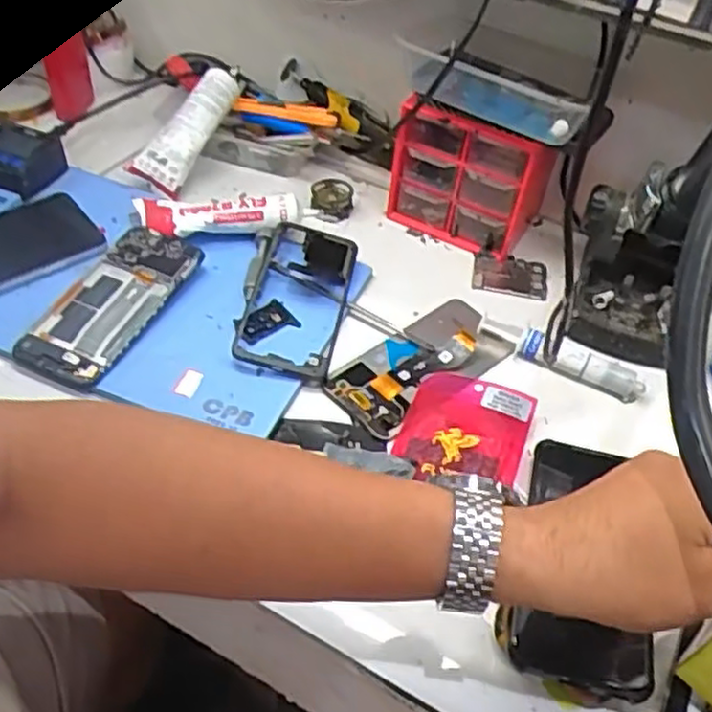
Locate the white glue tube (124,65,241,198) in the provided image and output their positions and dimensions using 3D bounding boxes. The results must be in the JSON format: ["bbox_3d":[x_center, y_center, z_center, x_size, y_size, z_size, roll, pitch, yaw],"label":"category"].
[{"bbox_3d":[-0.160,-0.225,0.717,0.067,0.024,0.161,17,60,10],"label":"white glue tube"}]

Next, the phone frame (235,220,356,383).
[{"bbox_3d":[-0.049,-0.047,0.596,0.084,0.016,0.155,12,46,-1],"label":"phone frame"}]

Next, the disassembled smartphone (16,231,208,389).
[{"bbox_3d":[-0.191,-0.045,0.582,0.080,0.014,0.156,19,47,11],"label":"disassembled smartphone"}]

